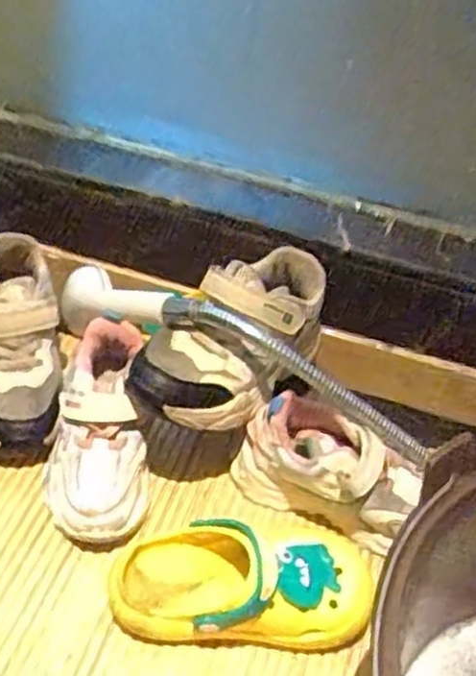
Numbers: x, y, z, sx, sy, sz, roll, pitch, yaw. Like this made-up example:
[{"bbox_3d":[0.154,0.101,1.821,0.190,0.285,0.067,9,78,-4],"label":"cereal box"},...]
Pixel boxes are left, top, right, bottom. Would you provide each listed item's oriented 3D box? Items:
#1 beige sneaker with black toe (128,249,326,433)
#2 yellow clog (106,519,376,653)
[{"bbox_3d":[0.000,-0.002,0.573,0.088,0.065,0.180,29,48,22],"label":"beige sneaker with black toe"},{"bbox_3d":[0.004,0.160,0.505,0.175,0.061,0.079,3,44,-4],"label":"yellow clog"}]

